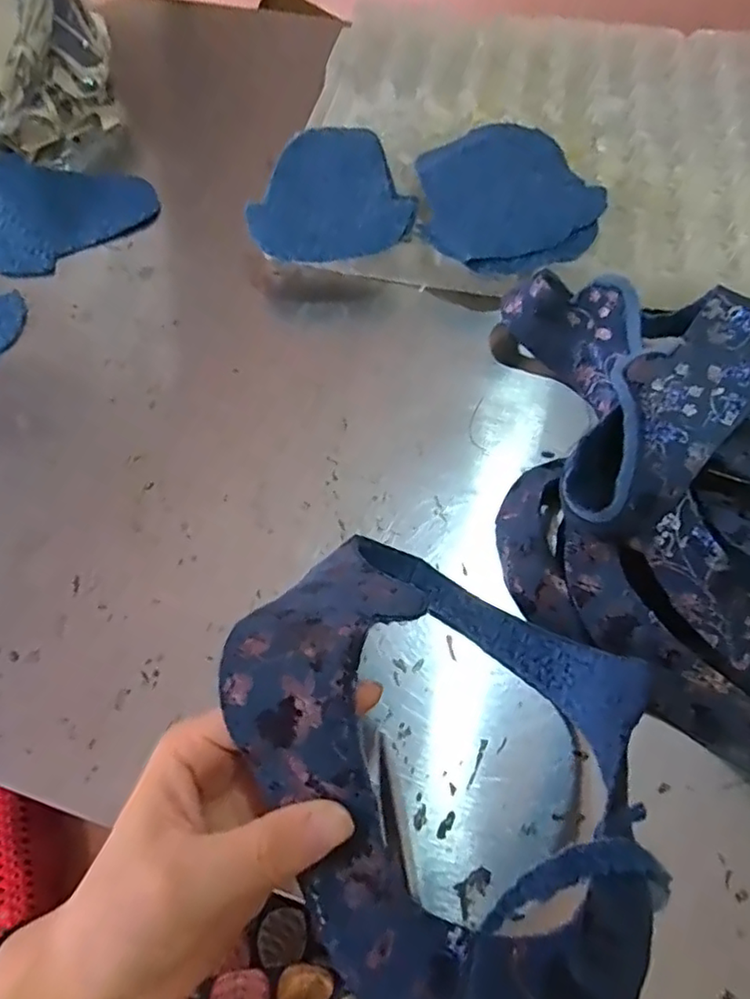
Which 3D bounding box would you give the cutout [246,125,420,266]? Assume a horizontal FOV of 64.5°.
[{"bbox_3d":[-0.036,-0.256,0.489,0.124,0.014,0.156,-1,62,-5],"label":"cutout"}]

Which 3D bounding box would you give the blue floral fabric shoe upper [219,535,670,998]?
[{"bbox_3d":[0.041,0.093,0.258,0.189,0.198,0.060,44,116,13],"label":"blue floral fabric shoe upper"}]

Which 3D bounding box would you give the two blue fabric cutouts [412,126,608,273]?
[{"bbox_3d":[0.103,-0.249,0.481,0.147,0.014,0.164,-19,62,-10],"label":"two blue fabric cutouts"}]

